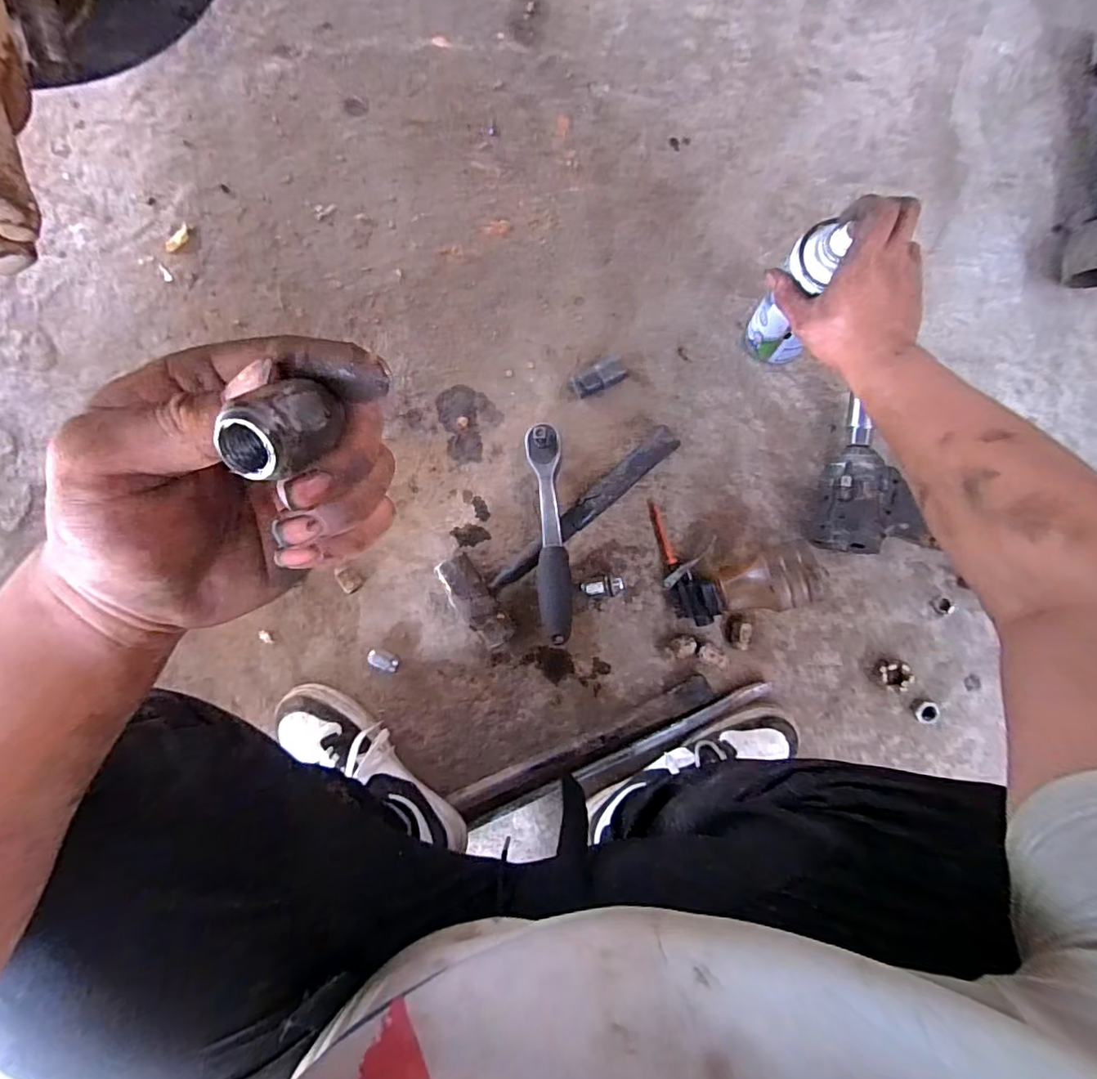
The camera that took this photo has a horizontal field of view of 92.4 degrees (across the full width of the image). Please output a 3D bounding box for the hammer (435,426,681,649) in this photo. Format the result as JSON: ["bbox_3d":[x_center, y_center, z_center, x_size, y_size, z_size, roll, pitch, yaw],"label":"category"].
[{"bbox_3d":[0.012,-0.018,0.586,0.305,0.047,0.114,-42,89,3],"label":"hammer"}]

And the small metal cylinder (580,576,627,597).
[{"bbox_3d":[0.061,0.053,0.597,0.049,0.025,0.023,-9,91,3],"label":"small metal cylinder"}]

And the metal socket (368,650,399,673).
[{"bbox_3d":[-0.191,0.140,0.614,0.035,0.022,0.018,18,92,2],"label":"metal socket"}]

